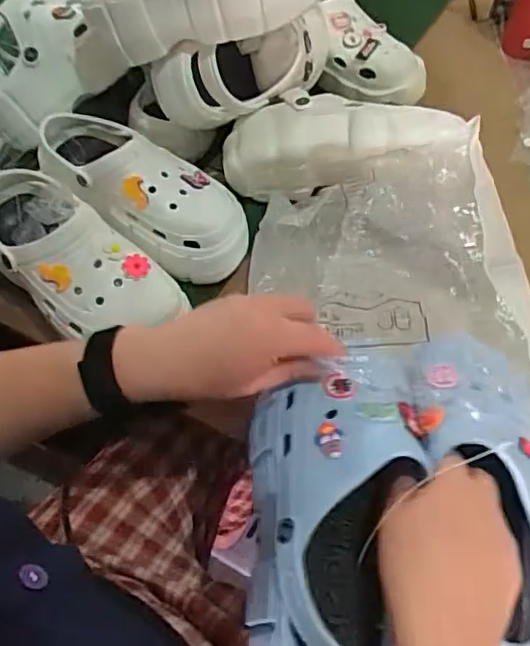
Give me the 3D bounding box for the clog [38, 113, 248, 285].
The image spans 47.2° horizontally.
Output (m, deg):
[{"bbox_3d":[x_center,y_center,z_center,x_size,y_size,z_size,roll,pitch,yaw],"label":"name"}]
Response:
[{"bbox_3d":[-0.127,-0.141,0.643,0.245,0.092,0.101,29,61,18],"label":"clog"}]

